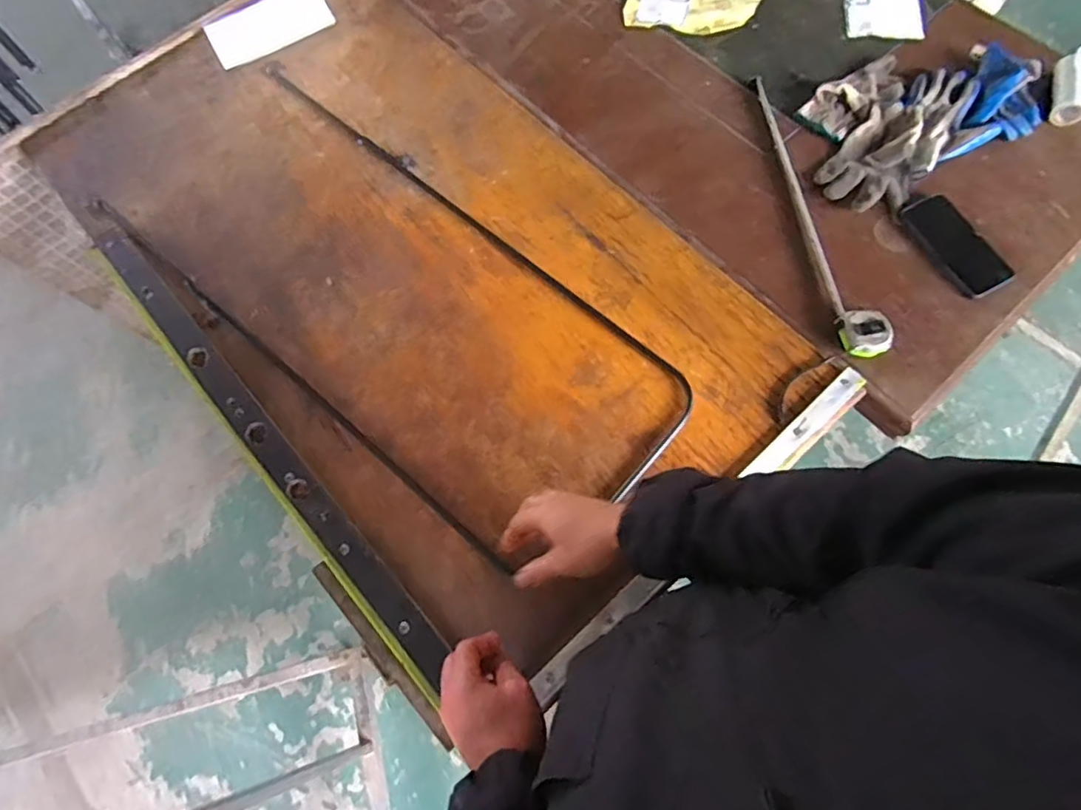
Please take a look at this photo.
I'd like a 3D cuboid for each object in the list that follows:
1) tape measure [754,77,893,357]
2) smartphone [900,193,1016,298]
[{"bbox_3d":[0.371,-0.280,0.819,0.051,0.032,0.467,-10,70,-2],"label":"tape measure"},{"bbox_3d":[0.574,-0.221,0.817,0.075,0.014,0.157,-26,71,-8],"label":"smartphone"}]

